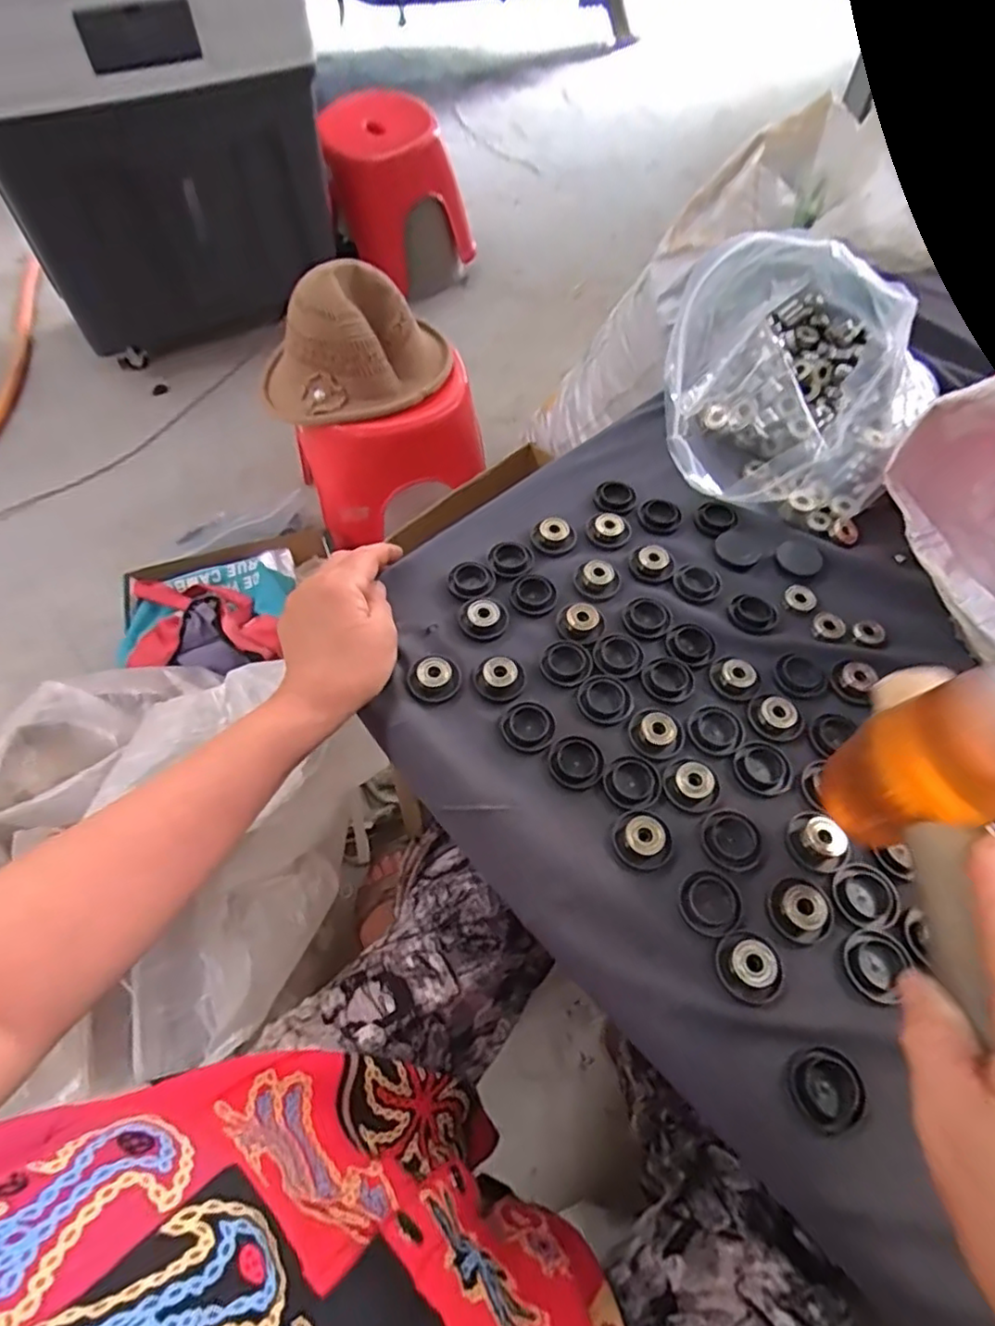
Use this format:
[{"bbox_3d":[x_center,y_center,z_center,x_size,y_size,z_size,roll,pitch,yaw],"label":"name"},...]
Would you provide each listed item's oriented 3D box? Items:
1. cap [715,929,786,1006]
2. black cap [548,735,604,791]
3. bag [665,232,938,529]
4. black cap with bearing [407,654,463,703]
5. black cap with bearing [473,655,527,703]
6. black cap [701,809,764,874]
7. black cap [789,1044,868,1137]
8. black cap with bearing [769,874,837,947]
[{"bbox_3d":[0.130,0.154,0.323,0.035,0.012,0.031,16,58,8],"label":"cap"},{"bbox_3d":[0.047,0.059,0.385,0.032,0.006,0.032,1,57,-1],"label":"black cap"},{"bbox_3d":[0.227,-0.245,0.504,0.168,0.137,0.225,16,58,8],"label":"bag"},{"bbox_3d":[-0.040,0.009,0.409,0.033,0.011,0.029,-5,58,-5],"label":"black cap with bearing"},{"bbox_3d":[0.002,0.009,0.410,0.032,0.009,0.031,1,57,-1],"label":"black cap with bearing"},{"bbox_3d":[0.133,0.100,0.362,0.030,0.010,0.034,-22,61,-15],"label":"black cap"},{"bbox_3d":[0.155,0.199,0.299,0.033,0.004,0.032,1,57,-1],"label":"black cap"},{"bbox_3d":[0.164,0.130,0.340,0.034,0.011,0.032,1,57,-1],"label":"black cap with bearing"}]

